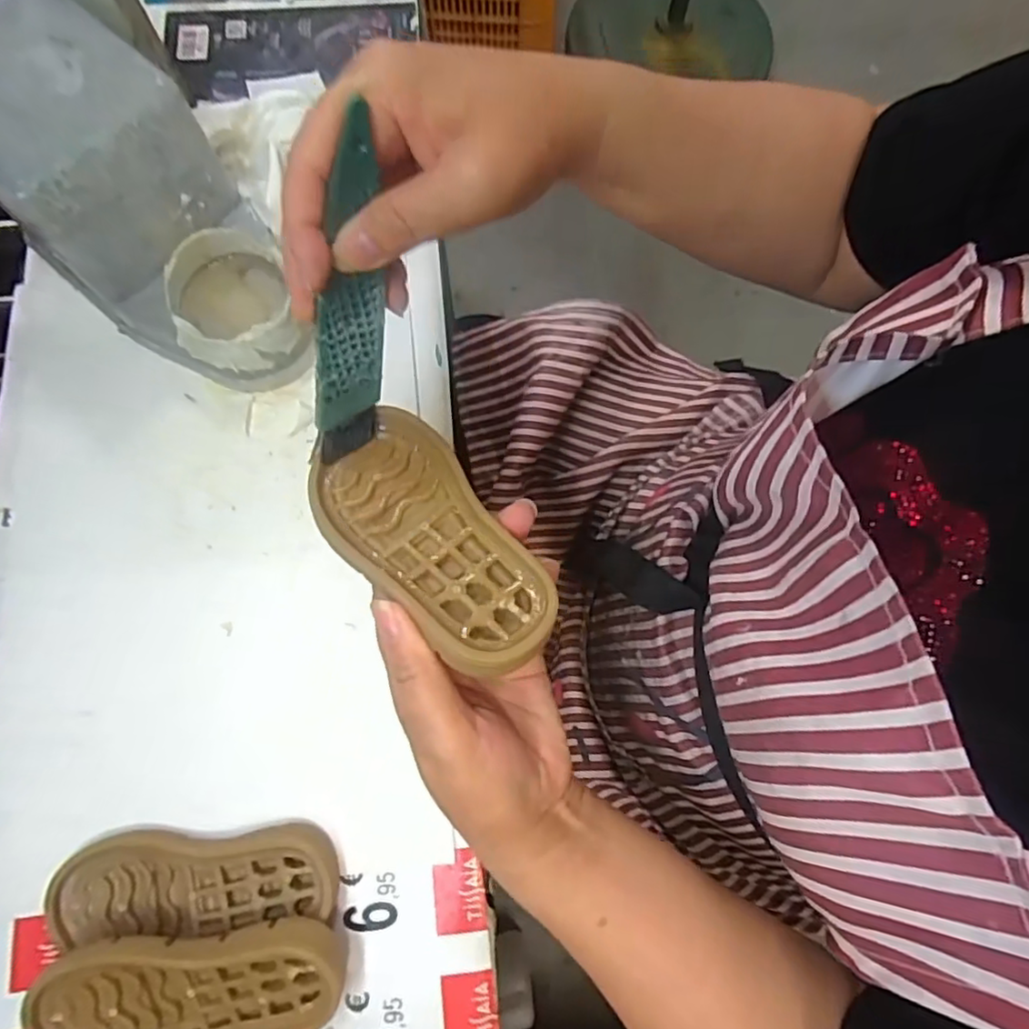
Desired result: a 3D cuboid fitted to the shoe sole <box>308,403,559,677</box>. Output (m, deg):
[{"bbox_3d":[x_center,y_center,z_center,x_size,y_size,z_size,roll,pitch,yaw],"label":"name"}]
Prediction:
[{"bbox_3d":[-0.037,0.009,0.256,0.062,0.019,0.131,-40,62,-7],"label":"shoe sole"}]

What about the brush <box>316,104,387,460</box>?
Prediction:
[{"bbox_3d":[-0.065,-0.081,0.245,0.028,0.137,0.007,-14,48,-31],"label":"brush"}]

